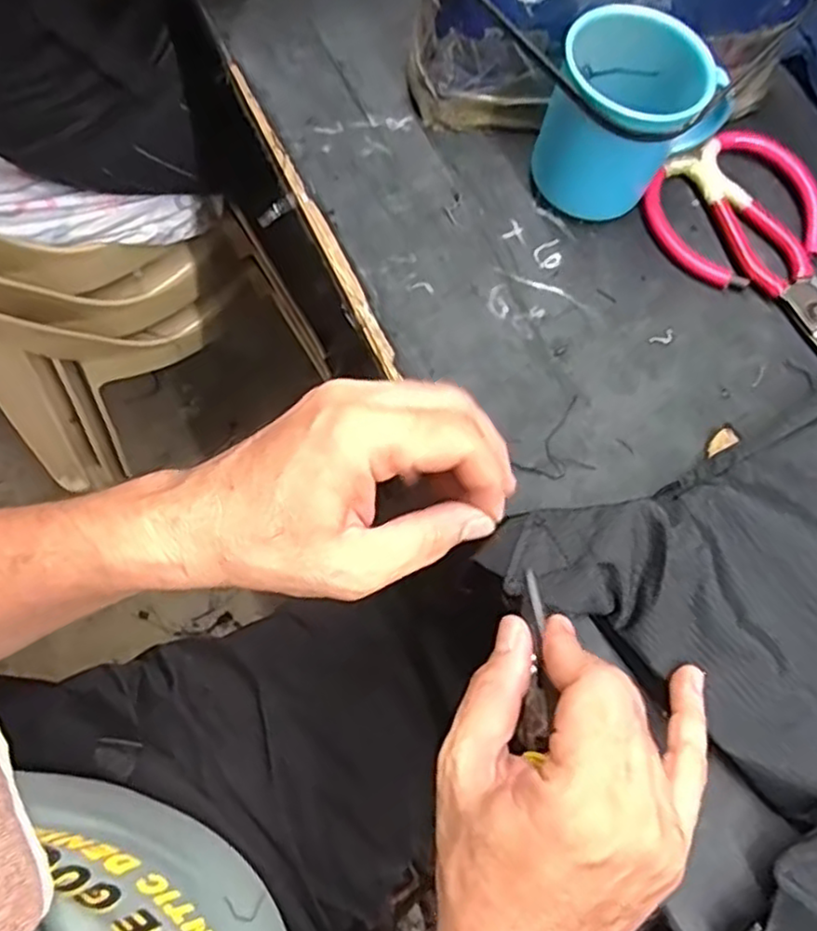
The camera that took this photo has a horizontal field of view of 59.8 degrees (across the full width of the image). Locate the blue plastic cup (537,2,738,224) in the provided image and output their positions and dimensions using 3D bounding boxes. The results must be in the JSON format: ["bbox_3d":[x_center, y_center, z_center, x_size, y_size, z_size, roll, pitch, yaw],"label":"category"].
[{"bbox_3d":[0.120,-0.184,0.388,0.086,0.079,0.072,26,75,7],"label":"blue plastic cup"}]

